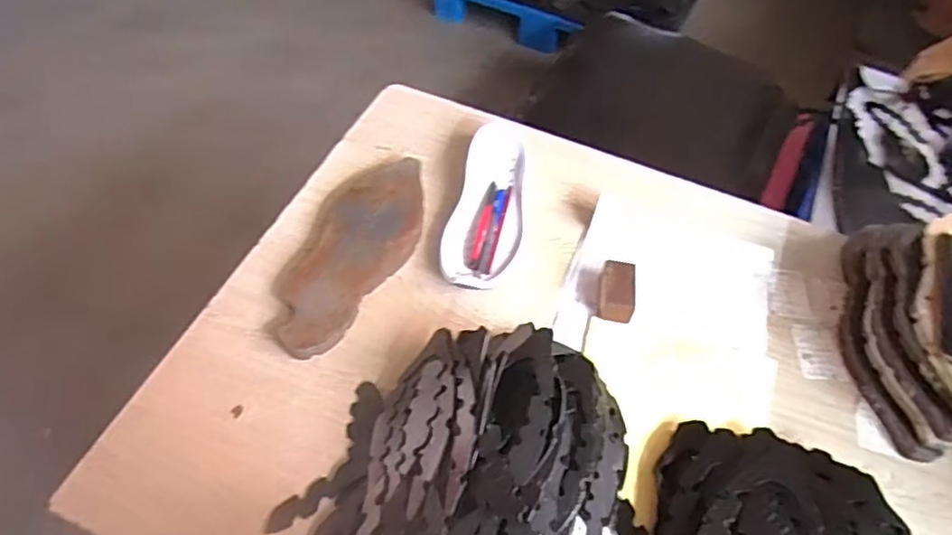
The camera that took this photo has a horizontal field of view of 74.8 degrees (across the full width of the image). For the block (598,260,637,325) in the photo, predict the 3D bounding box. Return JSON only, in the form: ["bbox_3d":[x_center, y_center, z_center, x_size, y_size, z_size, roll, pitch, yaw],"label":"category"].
[{"bbox_3d":[0.165,0.027,0.727,0.040,0.033,0.064,8,55,1],"label":"block"}]

